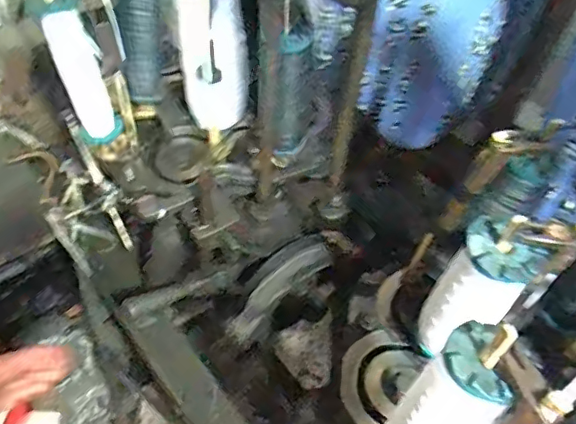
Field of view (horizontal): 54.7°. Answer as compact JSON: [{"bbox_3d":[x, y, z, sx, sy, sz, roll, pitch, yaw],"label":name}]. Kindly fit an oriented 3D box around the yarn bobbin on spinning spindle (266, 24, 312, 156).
[{"bbox_3d":[0.000,-0.109,0.548,0.027,0.158,0.037,21,52,12],"label":"yarn bobbin on spinning spindle"}]

